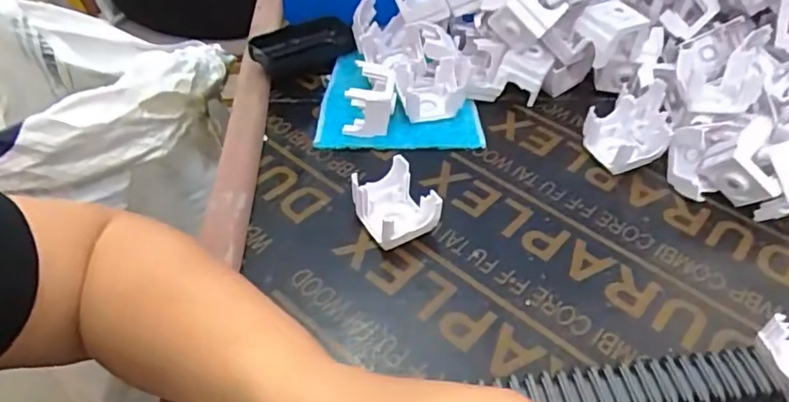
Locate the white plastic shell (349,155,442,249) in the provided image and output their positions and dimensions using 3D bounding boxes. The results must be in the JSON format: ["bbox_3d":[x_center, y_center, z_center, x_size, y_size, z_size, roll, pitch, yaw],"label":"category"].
[{"bbox_3d":[0.001,0.004,0.402,0.046,0.040,0.055,-23,51,-23],"label":"white plastic shell"}]

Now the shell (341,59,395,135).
[{"bbox_3d":[-0.020,-0.091,0.483,0.042,0.042,0.061,6,46,4],"label":"shell"}]

